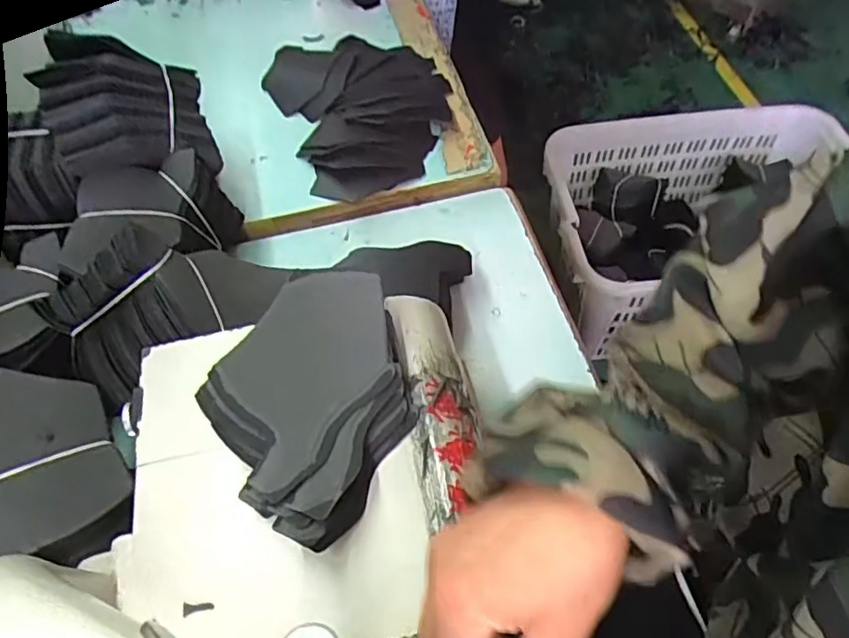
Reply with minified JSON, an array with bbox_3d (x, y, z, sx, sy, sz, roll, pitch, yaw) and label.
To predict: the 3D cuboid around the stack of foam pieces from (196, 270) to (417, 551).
[{"bbox_3d":[-0.069,0.046,0.385,0.140,0.041,0.148,35,60,19],"label":"stack of foam pieces"}]

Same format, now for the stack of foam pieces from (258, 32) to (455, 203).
[{"bbox_3d":[-0.084,-0.286,0.784,0.222,0.072,0.300,-7,56,-8],"label":"stack of foam pieces"}]

